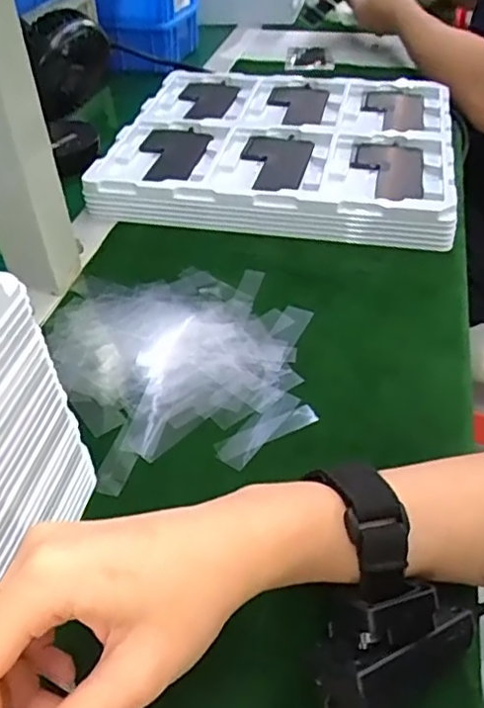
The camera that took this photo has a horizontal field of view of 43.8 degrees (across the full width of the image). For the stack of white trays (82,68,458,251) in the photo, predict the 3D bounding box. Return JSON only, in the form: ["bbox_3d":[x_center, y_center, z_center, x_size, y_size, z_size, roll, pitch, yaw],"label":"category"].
[{"bbox_3d":[0.044,-0.211,0.601,0.318,0.044,0.279,7,44,10],"label":"stack of white trays"}]

